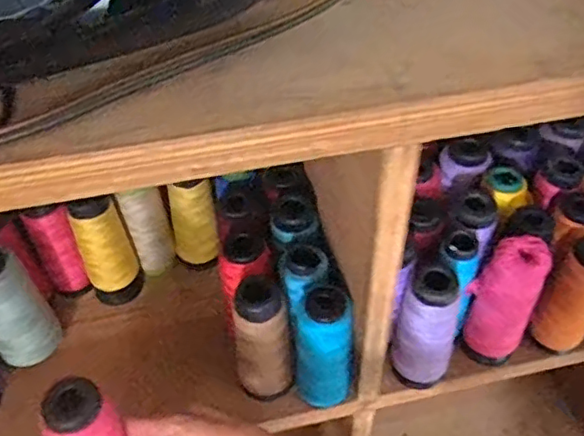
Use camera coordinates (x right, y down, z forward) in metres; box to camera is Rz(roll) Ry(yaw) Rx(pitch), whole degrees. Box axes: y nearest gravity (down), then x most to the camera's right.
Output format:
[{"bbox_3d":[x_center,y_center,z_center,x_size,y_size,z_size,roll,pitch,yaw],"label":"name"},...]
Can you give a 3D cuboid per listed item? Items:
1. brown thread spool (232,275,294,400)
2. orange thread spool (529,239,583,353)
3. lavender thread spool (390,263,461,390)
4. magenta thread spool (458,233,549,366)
[{"bbox_3d":[-0.022,0.091,0.438,0.039,0.114,0.037,-1,48,1],"label":"brown thread spool"},{"bbox_3d":[0.217,0.061,0.457,0.038,0.098,0.034,28,54,24],"label":"orange thread spool"},{"bbox_3d":[0.097,0.084,0.442,0.043,0.112,0.033,9,49,9],"label":"lavender thread spool"},{"bbox_3d":[0.161,0.067,0.455,0.049,0.122,0.039,23,52,21],"label":"magenta thread spool"}]

